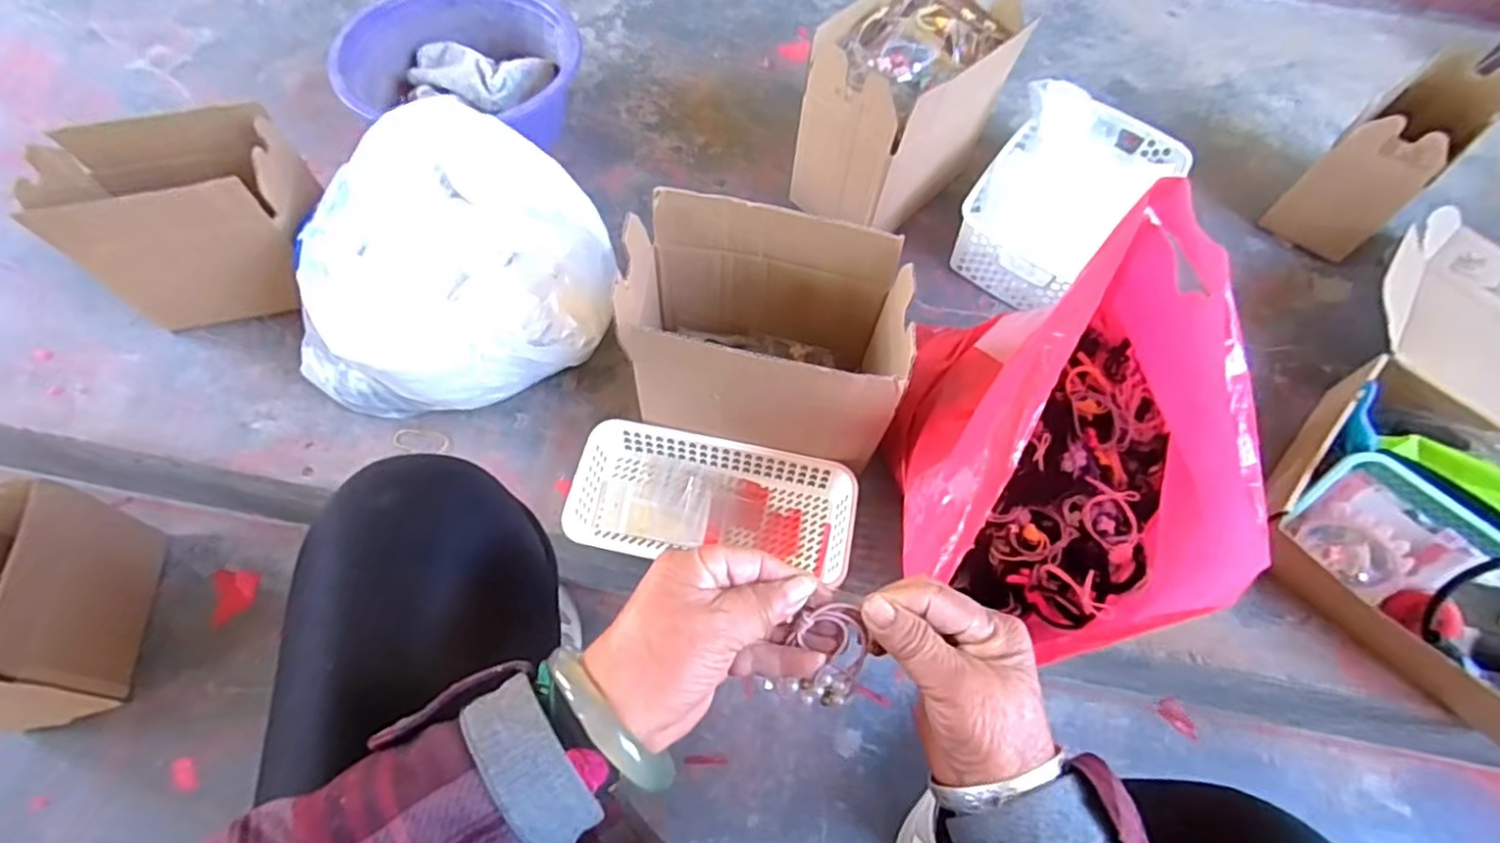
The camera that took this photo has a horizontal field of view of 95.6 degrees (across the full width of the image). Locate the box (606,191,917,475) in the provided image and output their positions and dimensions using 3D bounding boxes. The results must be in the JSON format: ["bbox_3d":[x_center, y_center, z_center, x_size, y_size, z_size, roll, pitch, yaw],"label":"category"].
[{"bbox_3d":[0.012,-0.076,0.629,0.244,0.184,0.145,14,62,4],"label":"box"}]

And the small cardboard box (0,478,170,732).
[{"bbox_3d":[-0.740,0.197,0.703,0.115,0.195,0.210,-2,62,-4],"label":"small cardboard box"}]

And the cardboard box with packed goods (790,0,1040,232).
[{"bbox_3d":[0.184,-0.370,0.823,0.238,0.229,0.149,-40,72,-21],"label":"cardboard box with packed goods"}]

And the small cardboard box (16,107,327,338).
[{"bbox_3d":[-0.560,-0.199,0.712,0.219,0.191,0.125,-10,64,-9],"label":"small cardboard box"}]

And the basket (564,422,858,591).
[{"bbox_3d":[-0.035,0.082,0.670,0.270,0.046,0.125,10,63,1],"label":"basket"}]

